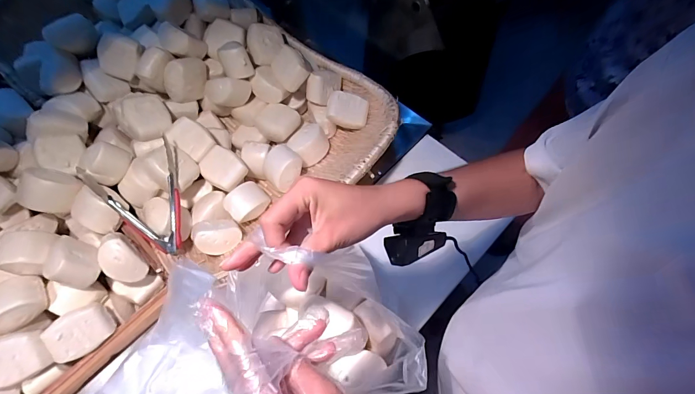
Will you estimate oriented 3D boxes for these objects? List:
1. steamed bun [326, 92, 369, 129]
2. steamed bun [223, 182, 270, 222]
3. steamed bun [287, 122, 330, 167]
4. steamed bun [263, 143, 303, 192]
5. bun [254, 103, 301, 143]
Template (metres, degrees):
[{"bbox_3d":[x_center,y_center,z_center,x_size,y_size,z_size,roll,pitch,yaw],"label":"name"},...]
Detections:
[{"bbox_3d":[0.002,-0.185,0.747,0.081,0.057,0.065,11,69,7],"label":"steamed bun"},{"bbox_3d":[-0.204,0.012,0.707,0.070,0.047,0.082,50,55,-7],"label":"steamed bun"},{"bbox_3d":[-0.072,-0.112,0.744,0.084,0.062,0.080,-40,71,-13],"label":"steamed bun"},{"bbox_3d":[-0.132,-0.057,0.714,0.075,0.064,0.073,-1,68,3],"label":"steamed bun"},{"bbox_3d":[-0.145,-0.160,0.746,0.078,0.048,0.070,26,71,13],"label":"bun"}]

